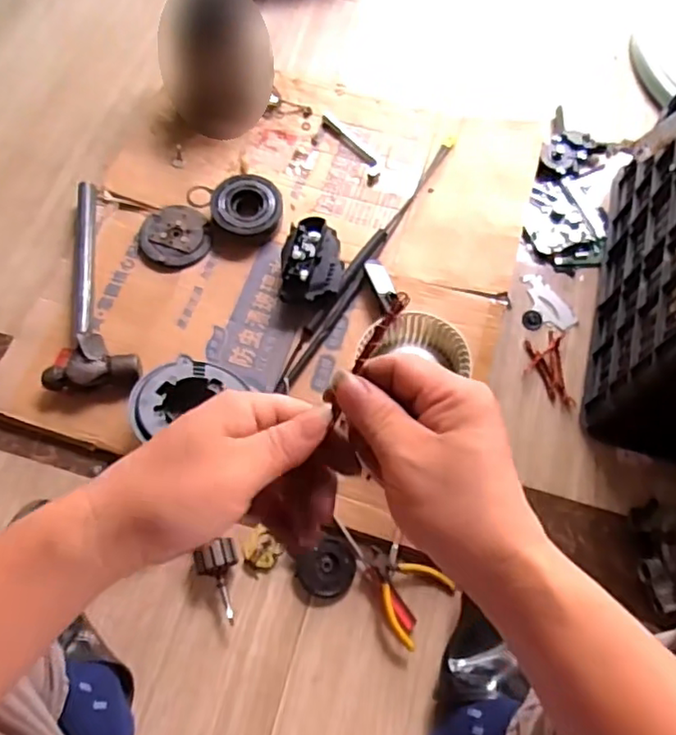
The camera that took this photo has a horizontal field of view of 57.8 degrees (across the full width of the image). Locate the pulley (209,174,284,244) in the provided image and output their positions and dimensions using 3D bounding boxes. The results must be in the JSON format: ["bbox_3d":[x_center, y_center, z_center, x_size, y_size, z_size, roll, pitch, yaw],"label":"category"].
[{"bbox_3d":[-0.140,-0.242,0.936,0.103,0.039,0.104,0,66,1],"label":"pulley"}]

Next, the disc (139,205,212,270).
[{"bbox_3d":[-0.249,-0.200,0.924,0.096,0.015,0.111,-22,67,-9],"label":"disc"}]

